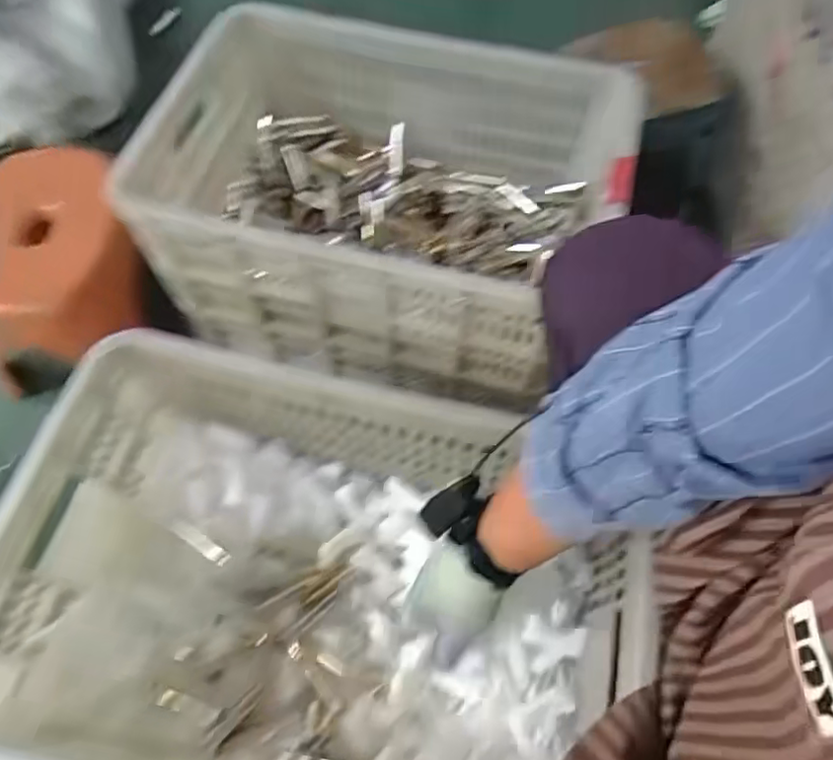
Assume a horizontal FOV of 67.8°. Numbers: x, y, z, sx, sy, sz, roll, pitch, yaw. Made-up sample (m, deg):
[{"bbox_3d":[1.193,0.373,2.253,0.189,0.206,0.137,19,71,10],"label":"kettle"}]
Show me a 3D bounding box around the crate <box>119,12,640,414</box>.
[{"bbox_3d":[-0.025,-0.214,0.799,0.531,0.265,0.359,11,63,5],"label":"crate"}]

